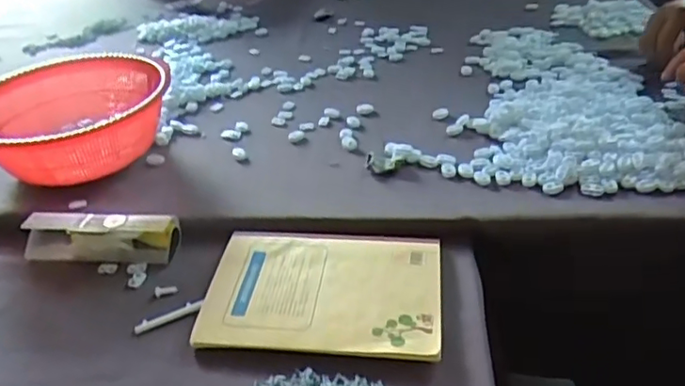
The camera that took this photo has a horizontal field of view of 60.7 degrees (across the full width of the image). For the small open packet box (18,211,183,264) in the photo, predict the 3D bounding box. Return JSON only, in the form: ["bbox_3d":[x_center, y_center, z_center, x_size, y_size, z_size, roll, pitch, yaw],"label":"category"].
[{"bbox_3d":[-0.246,0.041,0.592,0.153,0.032,0.042,0,36,8],"label":"small open packet box"}]

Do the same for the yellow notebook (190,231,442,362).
[{"bbox_3d":[-0.019,0.084,0.527,0.209,0.006,0.143,1,36,9],"label":"yellow notebook"}]

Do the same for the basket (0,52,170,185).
[{"bbox_3d":[-0.331,-0.082,0.707,0.218,0.100,0.207,-1,36,7],"label":"basket"}]

